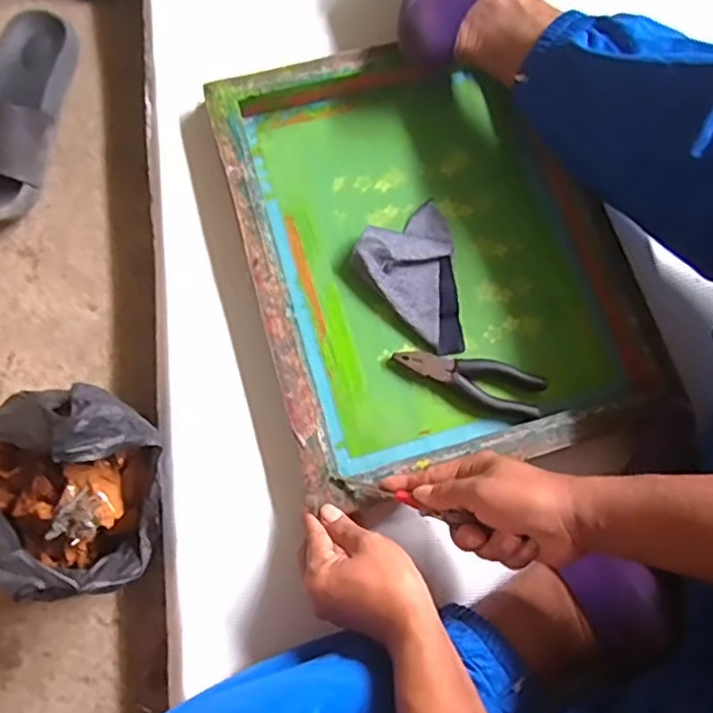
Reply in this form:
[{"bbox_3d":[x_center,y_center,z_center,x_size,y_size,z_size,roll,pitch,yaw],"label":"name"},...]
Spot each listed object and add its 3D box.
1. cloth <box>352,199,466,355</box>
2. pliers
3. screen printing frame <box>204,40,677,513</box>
[{"bbox_3d":[0.070,-0.077,0.642,0.104,0.019,0.150,-26,77,-9],"label":"cloth"},{"bbox_3d":[0.112,0.017,0.619,0.142,0.011,0.046,23,75,4],"label":"pliers"},{"bbox_3d":[0.071,-0.109,0.635,0.349,0.052,0.435,-15,76,-6],"label":"screen printing frame"}]

